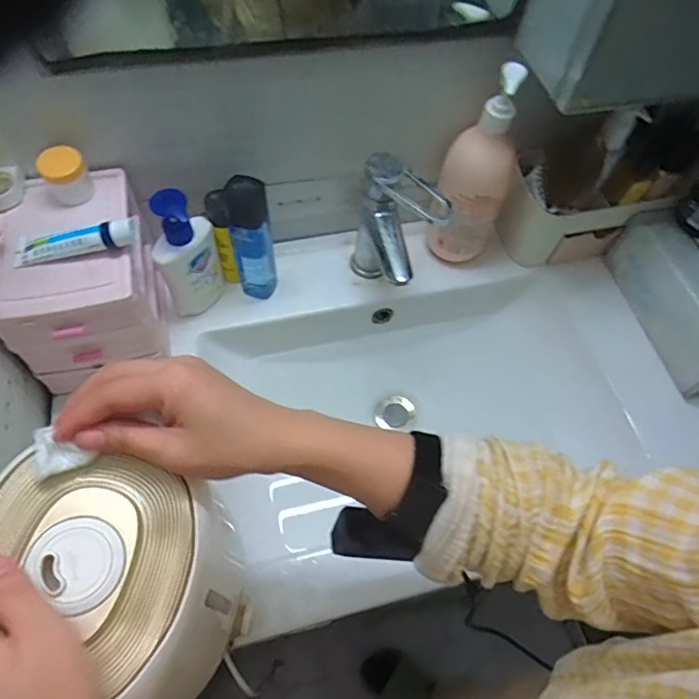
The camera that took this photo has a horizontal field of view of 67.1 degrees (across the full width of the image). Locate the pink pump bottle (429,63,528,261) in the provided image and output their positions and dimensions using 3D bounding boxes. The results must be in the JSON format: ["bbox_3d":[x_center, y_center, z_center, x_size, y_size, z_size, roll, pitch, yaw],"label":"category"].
[{"bbox_3d":[0.148,-0.200,0.611,0.083,0.244,0.057,16,60,6],"label":"pink pump bottle"}]

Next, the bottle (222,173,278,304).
[{"bbox_3d":[-0.112,-0.125,0.611,0.045,0.173,0.042,2,59,-3],"label":"bottle"}]

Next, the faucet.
[{"bbox_3d":[0.053,-0.117,0.612,0.067,0.176,0.123,-16,62,-13],"label":"faucet"}]

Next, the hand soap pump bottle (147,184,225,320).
[{"bbox_3d":[-0.180,-0.102,0.593,0.069,0.178,0.046,-16,62,-13],"label":"hand soap pump bottle"}]

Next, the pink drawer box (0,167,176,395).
[{"bbox_3d":[-0.278,-0.066,0.558,0.139,0.146,0.168,-12,61,-11],"label":"pink drawer box"}]

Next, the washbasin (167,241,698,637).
[{"bbox_3d":[0.131,0.060,0.697,0.639,0.178,0.411,-10,61,-10],"label":"washbasin"}]

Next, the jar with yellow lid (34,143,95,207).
[{"bbox_3d":[-0.275,-0.167,0.515,0.039,0.050,0.035,-25,64,-17],"label":"jar with yellow lid"}]

